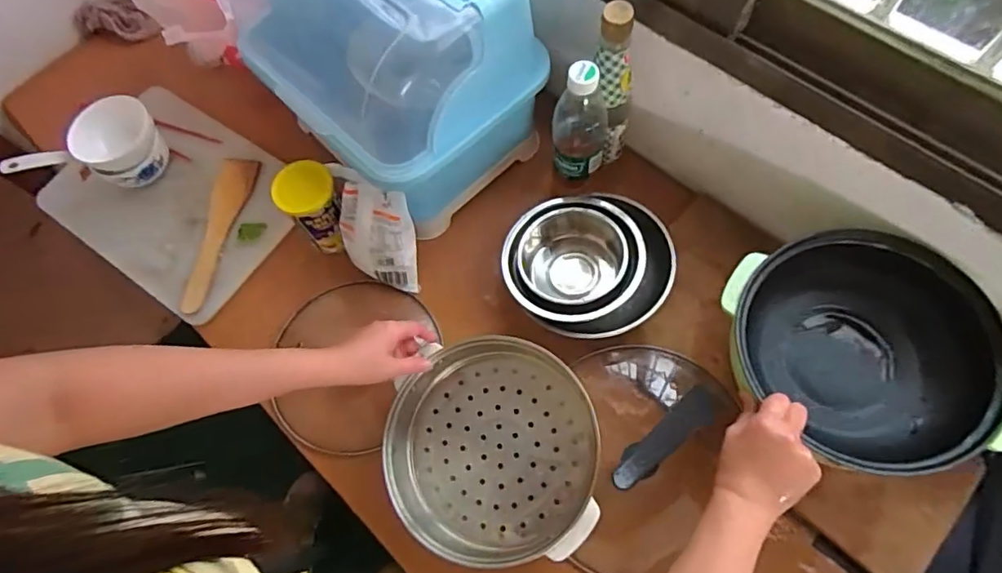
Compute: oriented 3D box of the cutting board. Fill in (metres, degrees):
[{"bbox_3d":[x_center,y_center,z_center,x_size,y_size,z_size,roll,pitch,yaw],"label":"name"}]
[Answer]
[{"bbox_3d":[-0.475,-0.131,0.825,0.355,0.016,0.257,31,72,15],"label":"cutting board"}]

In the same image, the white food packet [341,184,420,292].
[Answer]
[{"bbox_3d":[-0.157,-0.056,0.709,0.097,0.140,0.021,10,35,9],"label":"white food packet"}]

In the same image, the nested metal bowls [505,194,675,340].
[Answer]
[{"bbox_3d":[0.109,-0.022,0.712,0.205,0.076,0.186,-10,68,-4],"label":"nested metal bowls"}]

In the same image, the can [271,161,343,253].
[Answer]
[{"bbox_3d":[-0.246,-0.102,0.735,0.075,0.109,0.087,-32,71,-12],"label":"can"}]

